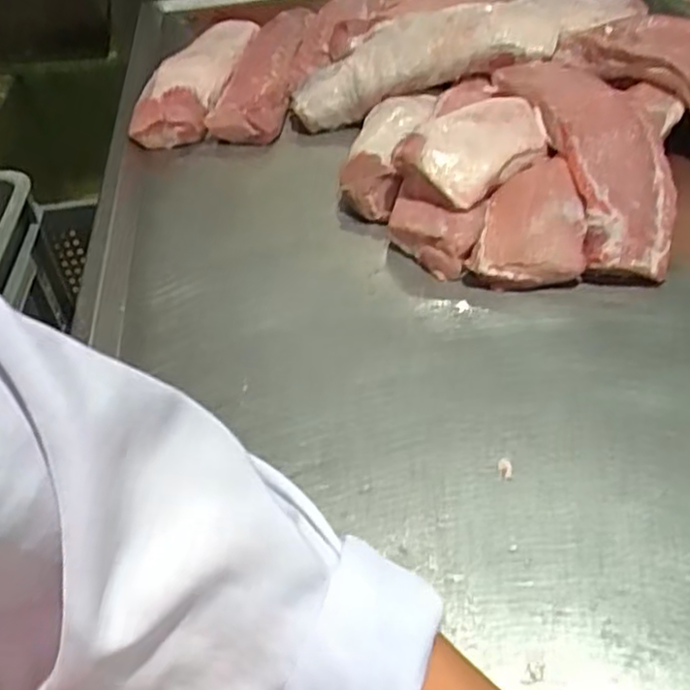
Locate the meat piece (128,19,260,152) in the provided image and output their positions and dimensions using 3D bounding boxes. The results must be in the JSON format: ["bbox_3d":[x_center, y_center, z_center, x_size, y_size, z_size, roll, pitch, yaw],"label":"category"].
[{"bbox_3d":[-0.270,-0.505,1.328,0.130,0.071,0.460,3,43,10],"label":"meat piece"}]

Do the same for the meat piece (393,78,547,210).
[{"bbox_3d":[0.175,-0.272,0.941,0.141,0.063,0.214,25,51,30],"label":"meat piece"}]

